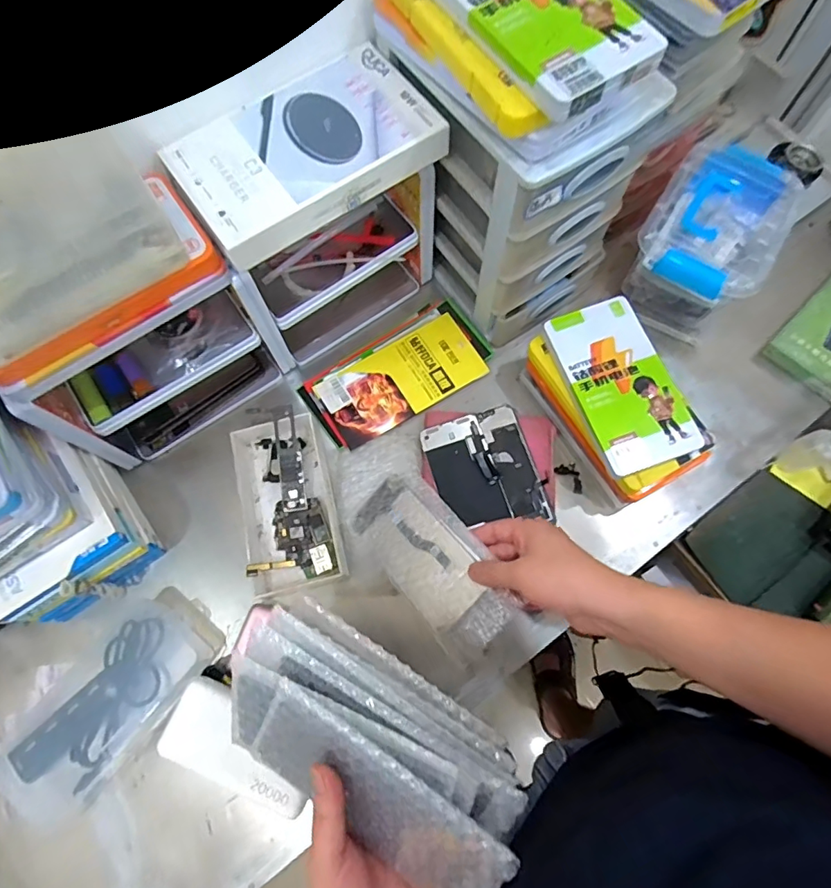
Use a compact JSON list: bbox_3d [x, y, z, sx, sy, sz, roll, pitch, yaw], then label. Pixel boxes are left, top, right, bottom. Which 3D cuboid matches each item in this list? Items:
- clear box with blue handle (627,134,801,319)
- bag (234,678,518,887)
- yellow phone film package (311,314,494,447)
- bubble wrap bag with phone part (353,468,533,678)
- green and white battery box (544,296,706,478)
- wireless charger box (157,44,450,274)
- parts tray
[{"bbox_3d":[0.323,-0.229,0.585,0.122,0.100,0.173,29,74,8],"label":"clear box with blue handle"},{"bbox_3d":[-0.030,0.225,0.324,0.171,0.009,0.084,32,118,12],"label":"bag"},{"bbox_3d":[-0.016,-0.076,0.609,0.186,0.012,0.091,-31,75,-10],"label":"yellow phone film package"},{"bbox_3d":[0.018,0.109,0.476,0.085,0.012,0.188,-50,59,7],"label":"bubble wrap bag with phone part"},{"bbox_3d":[0.208,-0.063,0.519,0.095,0.012,0.176,-19,73,-6],"label":"green and white battery box"},{"bbox_3d":[-0.091,-0.246,0.437,0.209,0.030,0.118,-33,76,-10],"label":"wireless charger box"},{"bbox_3d":[-0.138,0.063,0.553,0.095,0.036,0.180,-14,73,-5],"label":"parts tray"}]

